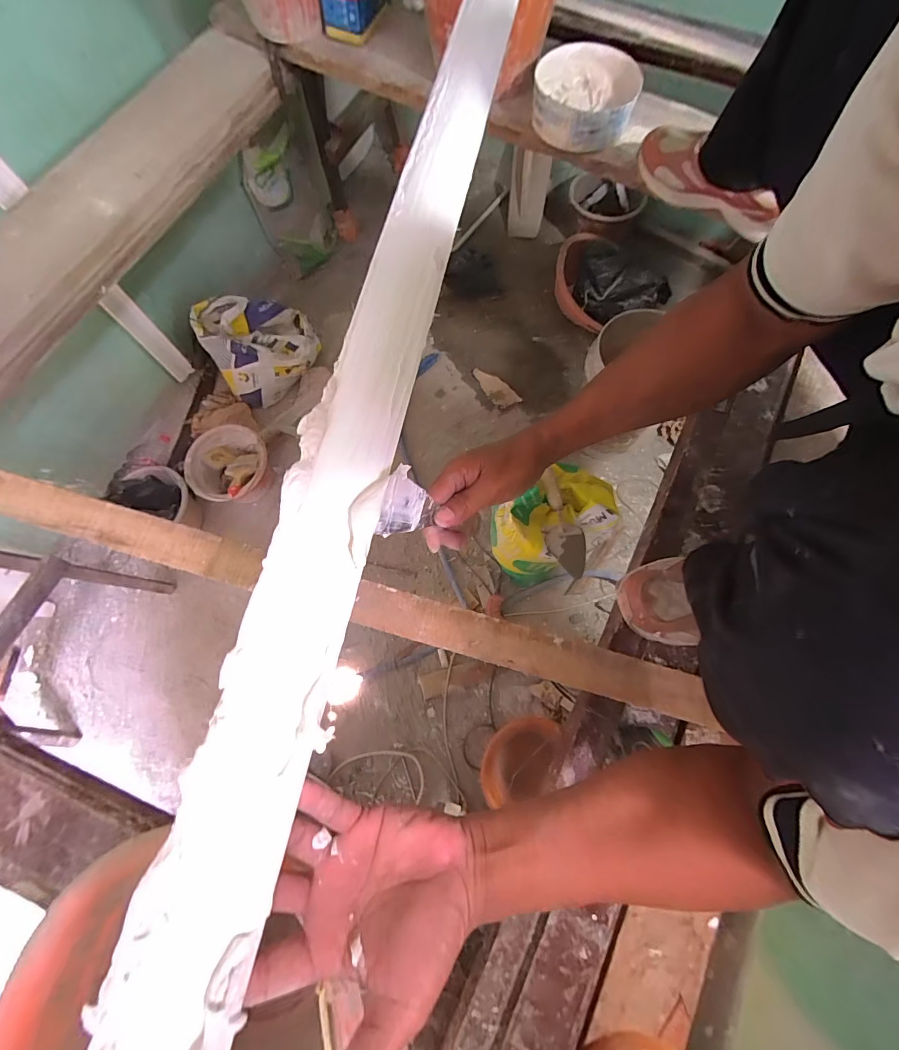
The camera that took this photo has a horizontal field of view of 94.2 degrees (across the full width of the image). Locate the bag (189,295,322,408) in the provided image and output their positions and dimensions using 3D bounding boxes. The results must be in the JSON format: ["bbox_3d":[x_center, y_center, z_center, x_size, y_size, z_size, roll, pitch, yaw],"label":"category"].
[{"bbox_3d":[-0.636,-0.619,1.441,0.350,0.281,0.233,-33,75,-9],"label":"bag"}]

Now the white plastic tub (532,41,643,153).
[{"bbox_3d":[0.234,-0.743,0.732,0.169,0.079,0.181,0,73,1],"label":"white plastic tub"}]

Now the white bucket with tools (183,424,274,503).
[{"bbox_3d":[-0.705,-0.184,1.362,0.244,0.168,0.248,0,73,1],"label":"white bucket with tools"}]

